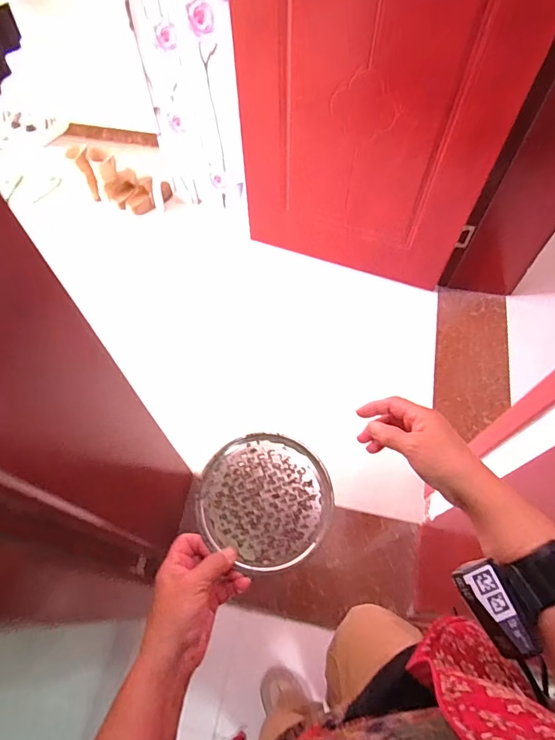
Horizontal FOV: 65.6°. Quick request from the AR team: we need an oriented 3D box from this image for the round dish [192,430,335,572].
[{"bbox_3d":[-0.013,0.138,0.465,0.143,0.018,0.132,0,61,1],"label":"round dish"}]

